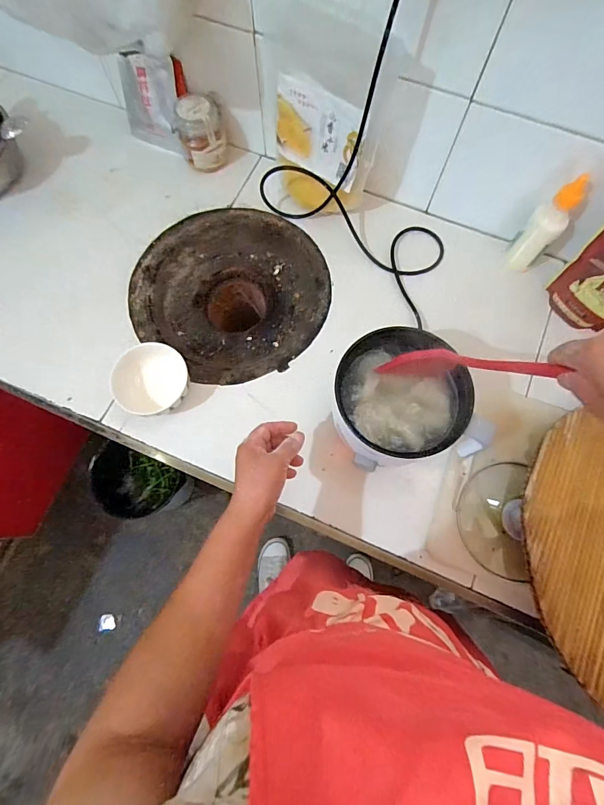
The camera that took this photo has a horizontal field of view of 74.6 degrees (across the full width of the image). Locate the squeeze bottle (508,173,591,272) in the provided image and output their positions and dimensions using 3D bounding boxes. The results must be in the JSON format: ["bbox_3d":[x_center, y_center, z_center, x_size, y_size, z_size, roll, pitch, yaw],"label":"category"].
[{"bbox_3d":[0.381,-0.276,0.626,0.051,0.159,0.052,-44,77,-10],"label":"squeeze bottle"}]

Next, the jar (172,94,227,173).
[{"bbox_3d":[-0.181,-0.483,0.717,0.080,0.098,0.080,0,74,1],"label":"jar"}]

